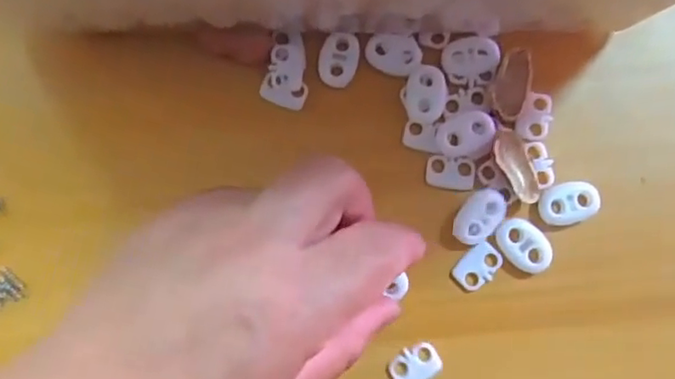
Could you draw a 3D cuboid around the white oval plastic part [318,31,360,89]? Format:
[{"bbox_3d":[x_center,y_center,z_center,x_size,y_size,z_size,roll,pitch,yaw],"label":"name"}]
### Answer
[{"bbox_3d":[0.001,-0.051,0.236,0.015,0.005,0.021,9,83,4],"label":"white oval plastic part"}]

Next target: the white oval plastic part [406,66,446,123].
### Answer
[{"bbox_3d":[0.034,-0.037,0.231,0.015,0.006,0.021,8,83,4],"label":"white oval plastic part"}]

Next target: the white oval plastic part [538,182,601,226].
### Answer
[{"bbox_3d":[0.087,0.005,0.224,0.022,0.004,0.015,-13,82,1],"label":"white oval plastic part"}]

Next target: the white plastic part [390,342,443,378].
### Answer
[{"bbox_3d":[0.029,0.065,0.224,0.019,0.005,0.013,-27,82,-1],"label":"white plastic part"}]

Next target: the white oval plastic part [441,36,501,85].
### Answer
[{"bbox_3d":[0.052,-0.051,0.232,0.021,0.004,0.018,-3,82,2],"label":"white oval plastic part"}]

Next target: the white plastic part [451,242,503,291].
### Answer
[{"bbox_3d":[0.053,0.029,0.228,0.019,0.005,0.013,-41,83,-3],"label":"white plastic part"}]

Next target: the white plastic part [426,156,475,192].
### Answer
[{"bbox_3d":[0.044,-0.006,0.230,0.018,0.004,0.012,8,83,4],"label":"white plastic part"}]

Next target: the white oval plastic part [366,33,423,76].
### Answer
[{"bbox_3d":[0.022,-0.053,0.234,0.021,0.004,0.015,8,83,4],"label":"white oval plastic part"}]

